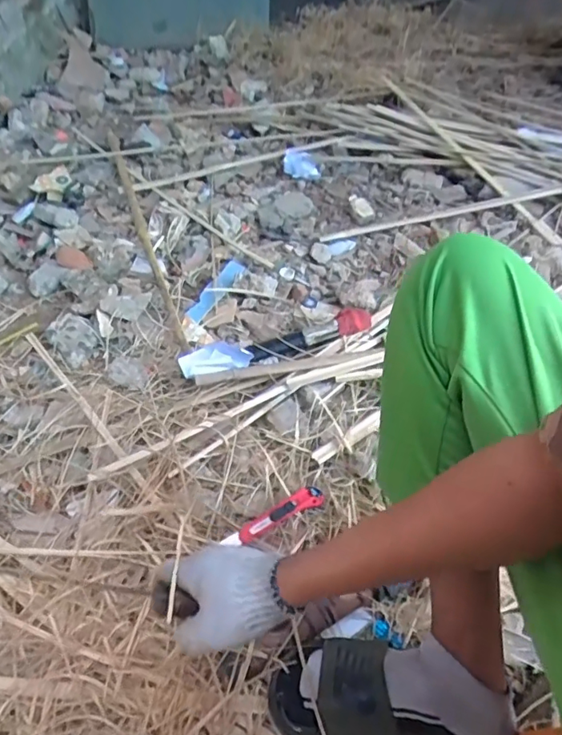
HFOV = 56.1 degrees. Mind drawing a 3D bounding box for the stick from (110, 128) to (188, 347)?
[{"bbox_3d":[-0.340,-0.352,1.259,0.028,0.037,0.841,-16,51,-13],"label":"stick"}]

